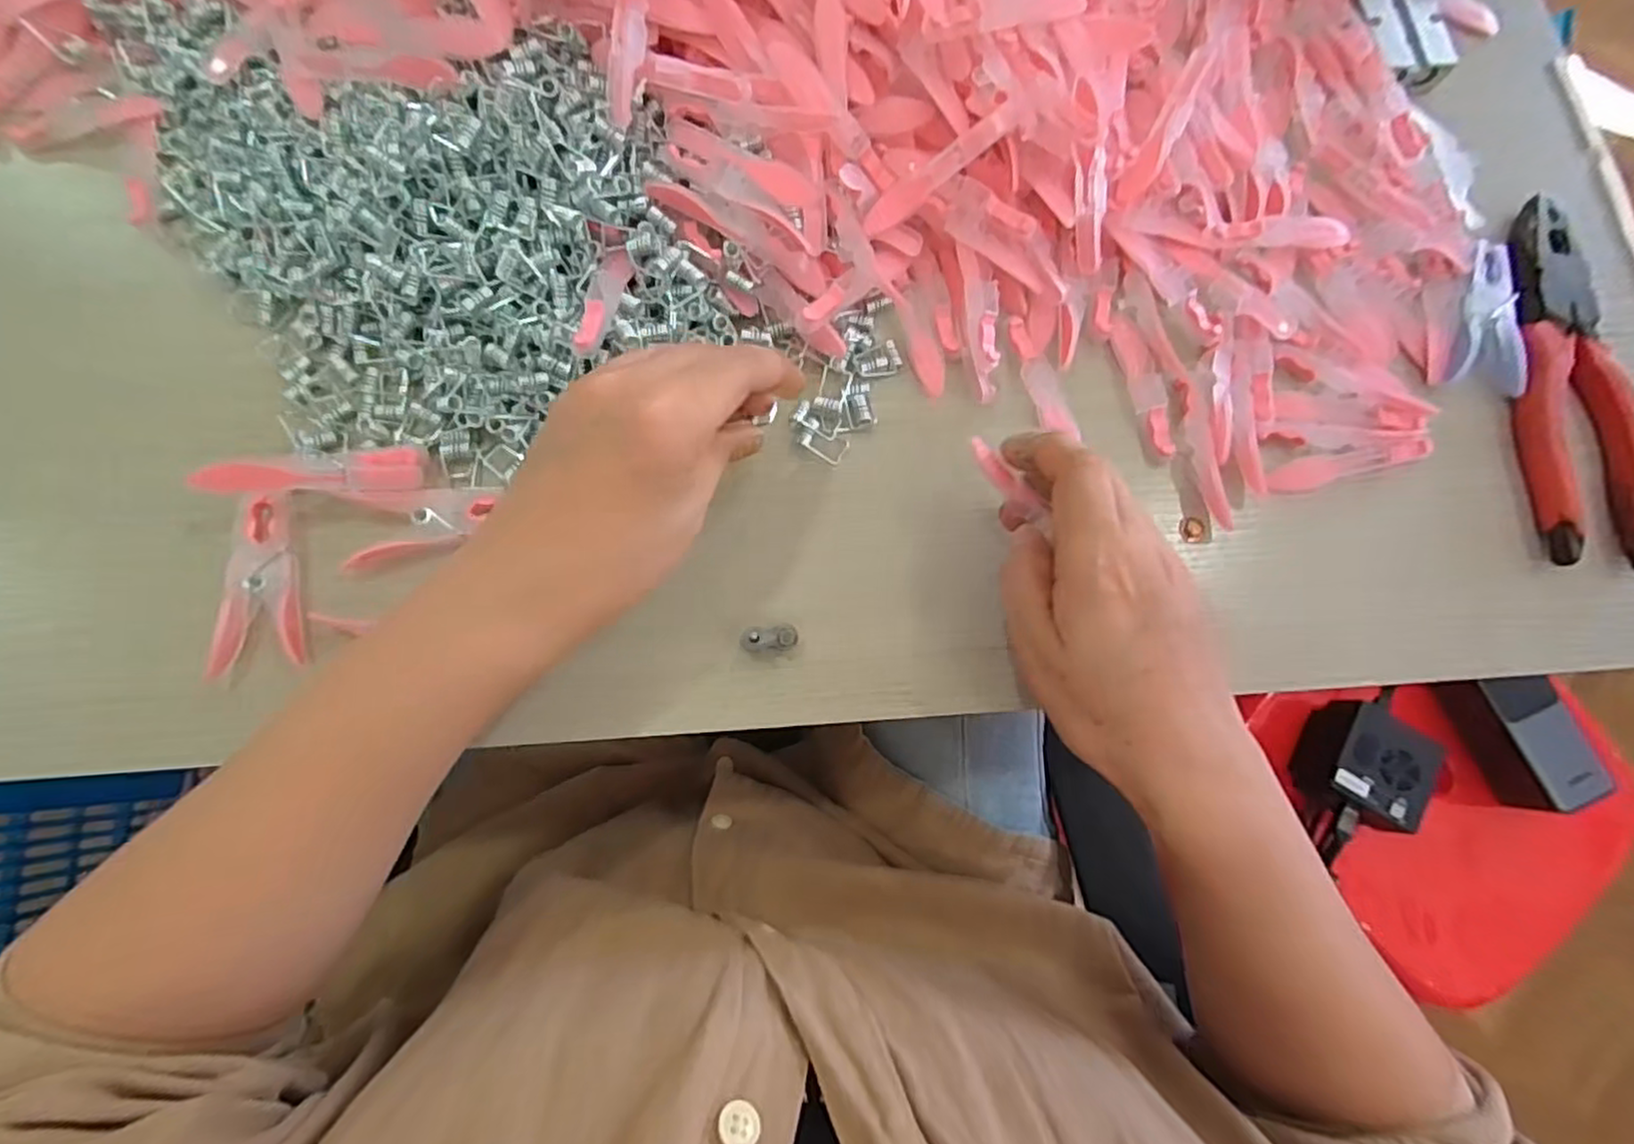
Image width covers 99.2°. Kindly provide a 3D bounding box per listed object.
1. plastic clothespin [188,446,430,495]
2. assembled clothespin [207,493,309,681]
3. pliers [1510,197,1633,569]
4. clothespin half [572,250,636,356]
[{"bbox_3d":[-0.206,-0.041,0.289,0.077,0.019,0.016,-8,76,-23],"label":"plastic clothespin"},{"bbox_3d":[-0.232,0.004,0.289,0.032,0.018,0.073,-10,77,-4],"label":"assembled clothespin"},{"bbox_3d":[0.356,-0.095,0.326,0.045,0.012,0.187,3,77,-1],"label":"pliers"},{"bbox_3d":[-0.094,-0.119,0.303,0.014,0.011,0.059,10,61,1],"label":"clothespin half"}]

